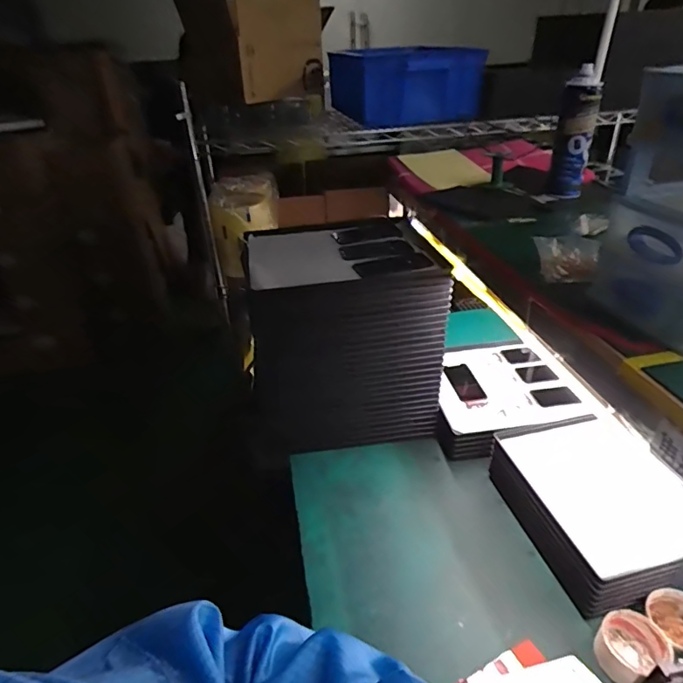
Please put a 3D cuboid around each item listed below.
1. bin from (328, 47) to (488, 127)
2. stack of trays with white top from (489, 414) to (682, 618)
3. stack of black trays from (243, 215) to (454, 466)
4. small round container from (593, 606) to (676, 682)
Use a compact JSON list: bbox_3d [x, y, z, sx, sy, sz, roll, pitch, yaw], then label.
[{"bbox_3d":[0.162,-0.721,1.372,0.346,0.166,0.359,-12,33,-14],"label":"bin"},{"bbox_3d":[0.445,0.283,0.855,0.251,0.101,0.317,-10,33,-11],"label":"stack of trays with white top"},{"bbox_3d":[0.001,-0.022,1.090,0.354,0.398,0.338,-7,32,-6],"label":"stack of black trays"},{"bbox_3d":[0.402,0.432,0.687,0.099,0.044,0.082,-15,34,-18],"label":"small round container"}]

